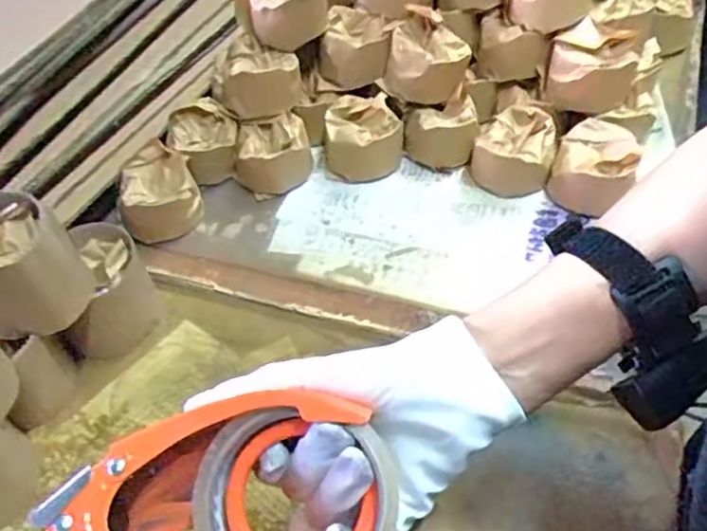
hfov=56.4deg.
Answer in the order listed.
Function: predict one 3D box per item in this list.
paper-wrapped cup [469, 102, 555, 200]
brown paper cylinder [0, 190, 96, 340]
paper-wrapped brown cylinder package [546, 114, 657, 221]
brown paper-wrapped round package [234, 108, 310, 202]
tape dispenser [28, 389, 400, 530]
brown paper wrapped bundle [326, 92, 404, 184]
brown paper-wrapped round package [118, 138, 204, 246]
[{"bbox_3d":[0.153,-0.109,0.634,0.076,0.053,0.082,7,50,12],"label":"paper-wrapped cup"},{"bbox_3d":[-0.241,0.000,0.465,0.081,0.075,0.079,-3,48,3],"label":"brown paper cylinder"},{"bbox_3d":[0.223,-0.094,0.606,0.073,0.063,0.076,23,54,23],"label":"paper-wrapped brown cylinder package"},{"bbox_3d":[-0.081,-0.111,0.654,0.076,0.058,0.064,-11,48,-4],"label":"brown paper-wrapped round package"},{"bbox_3d":[-0.062,0.107,0.320,0.155,0.072,0.093,10,73,-3],"label":"tape dispenser"},{"bbox_3d":[0.010,-0.128,0.663,0.079,0.055,0.079,-7,48,0],"label":"brown paper wrapped bundle"},{"bbox_3d":[-0.186,-0.068,0.626,0.070,0.063,0.068,-3,48,3],"label":"brown paper-wrapped round package"}]

